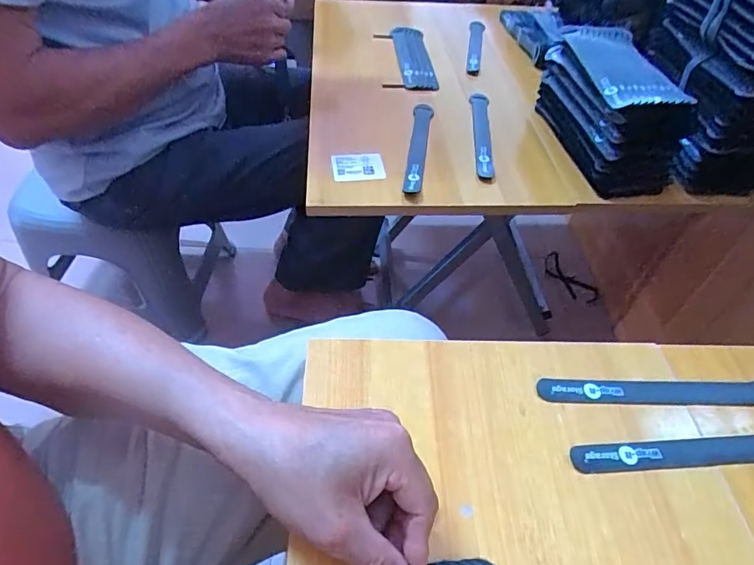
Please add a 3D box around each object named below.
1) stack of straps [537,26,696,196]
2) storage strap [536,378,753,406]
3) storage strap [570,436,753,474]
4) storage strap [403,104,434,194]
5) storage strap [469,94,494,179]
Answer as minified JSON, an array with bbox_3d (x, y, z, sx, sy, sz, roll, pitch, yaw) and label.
[{"bbox_3d":[0.277,-0.214,0.571,0.088,0.109,0.206,-4,49,-7],"label":"stack of straps"},{"bbox_3d":[0.228,0.088,0.372,0.201,0.004,0.022,2,48,-2],"label":"storage strap"},{"bbox_3d":[0.239,0.124,0.341,0.198,0.007,0.022,-2,48,-6],"label":"storage strap"},{"bbox_3d":[0.051,-0.169,0.584,0.023,0.012,0.195,9,48,4],"label":"storage strap"},{"bbox_3d":[0.137,-0.196,0.615,0.027,0.012,0.198,7,49,4],"label":"storage strap"}]

